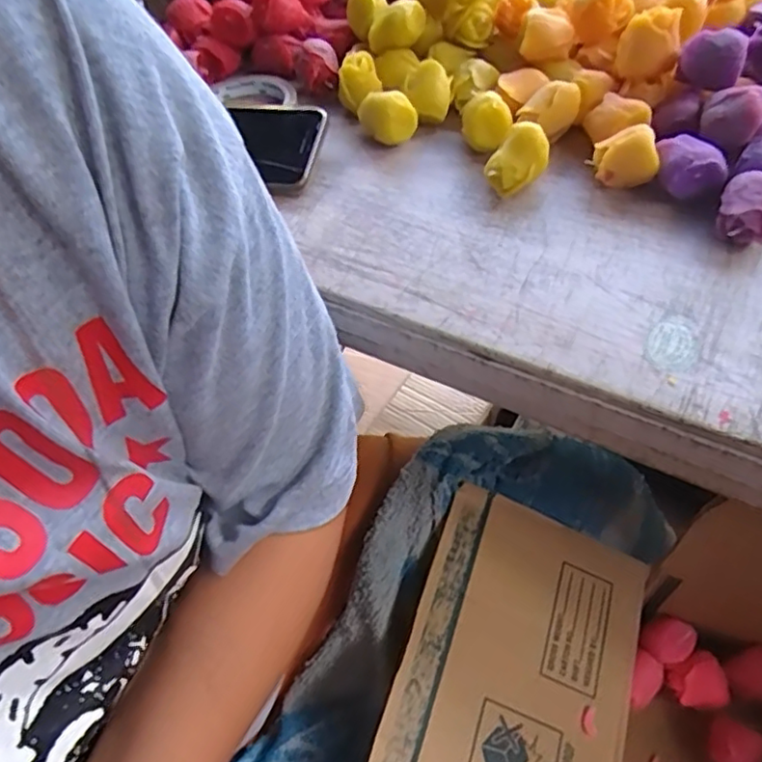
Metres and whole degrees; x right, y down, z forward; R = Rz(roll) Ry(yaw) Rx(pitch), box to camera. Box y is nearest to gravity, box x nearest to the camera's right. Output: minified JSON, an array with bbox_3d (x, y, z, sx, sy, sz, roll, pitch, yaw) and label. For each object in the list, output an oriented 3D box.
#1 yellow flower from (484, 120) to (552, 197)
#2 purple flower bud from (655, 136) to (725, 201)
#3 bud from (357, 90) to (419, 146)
[{"bbox_3d":[0.092,-0.149,0.418,0.040,0.037,0.033,5,53,9],"label":"yellow flower"},{"bbox_3d":[0.197,-0.135,0.398,0.042,0.032,0.028,14,55,16],"label":"purple flower bud"},{"bbox_3d":[0.006,-0.199,0.468,0.029,0.036,0.045,-37,59,-19],"label":"bud"}]

